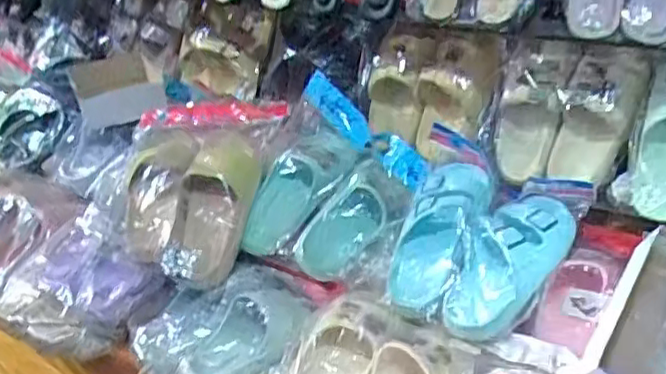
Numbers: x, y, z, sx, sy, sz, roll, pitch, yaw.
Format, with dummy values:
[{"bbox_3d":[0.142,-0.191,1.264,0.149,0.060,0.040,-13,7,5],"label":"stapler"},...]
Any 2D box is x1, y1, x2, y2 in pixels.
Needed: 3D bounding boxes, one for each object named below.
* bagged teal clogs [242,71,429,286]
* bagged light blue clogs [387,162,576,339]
[{"bbox_3d":[0.011,-0.021,1.036,0.229,0.133,0.327,8,36,22],"label":"bagged teal clogs"},{"bbox_3d":[0.195,0.076,0.906,0.209,0.104,0.216,12,37,26],"label":"bagged light blue clogs"}]

